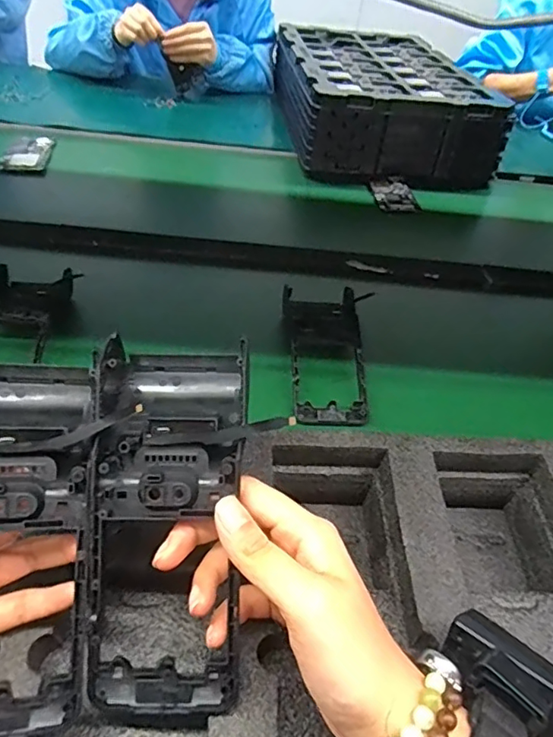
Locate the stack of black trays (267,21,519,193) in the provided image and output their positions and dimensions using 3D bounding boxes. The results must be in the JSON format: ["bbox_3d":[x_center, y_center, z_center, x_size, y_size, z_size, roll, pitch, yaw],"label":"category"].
[{"bbox_3d":[0.186,-0.532,1.041,0.330,0.126,0.518,0,44,-8],"label":"stack of black trays"}]

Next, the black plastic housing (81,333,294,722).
[{"bbox_3d":[-0.057,0.082,0.283,0.084,0.051,0.194,4,74,-2],"label":"black plastic housing"}]

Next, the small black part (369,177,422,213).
[{"bbox_3d":[0.184,-0.277,0.865,0.069,0.009,0.099,-4,45,-12],"label":"small black part"}]

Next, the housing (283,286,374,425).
[{"bbox_3d":[0.053,-0.015,0.561,0.082,0.039,0.172,3,44,-5],"label":"housing"}]

